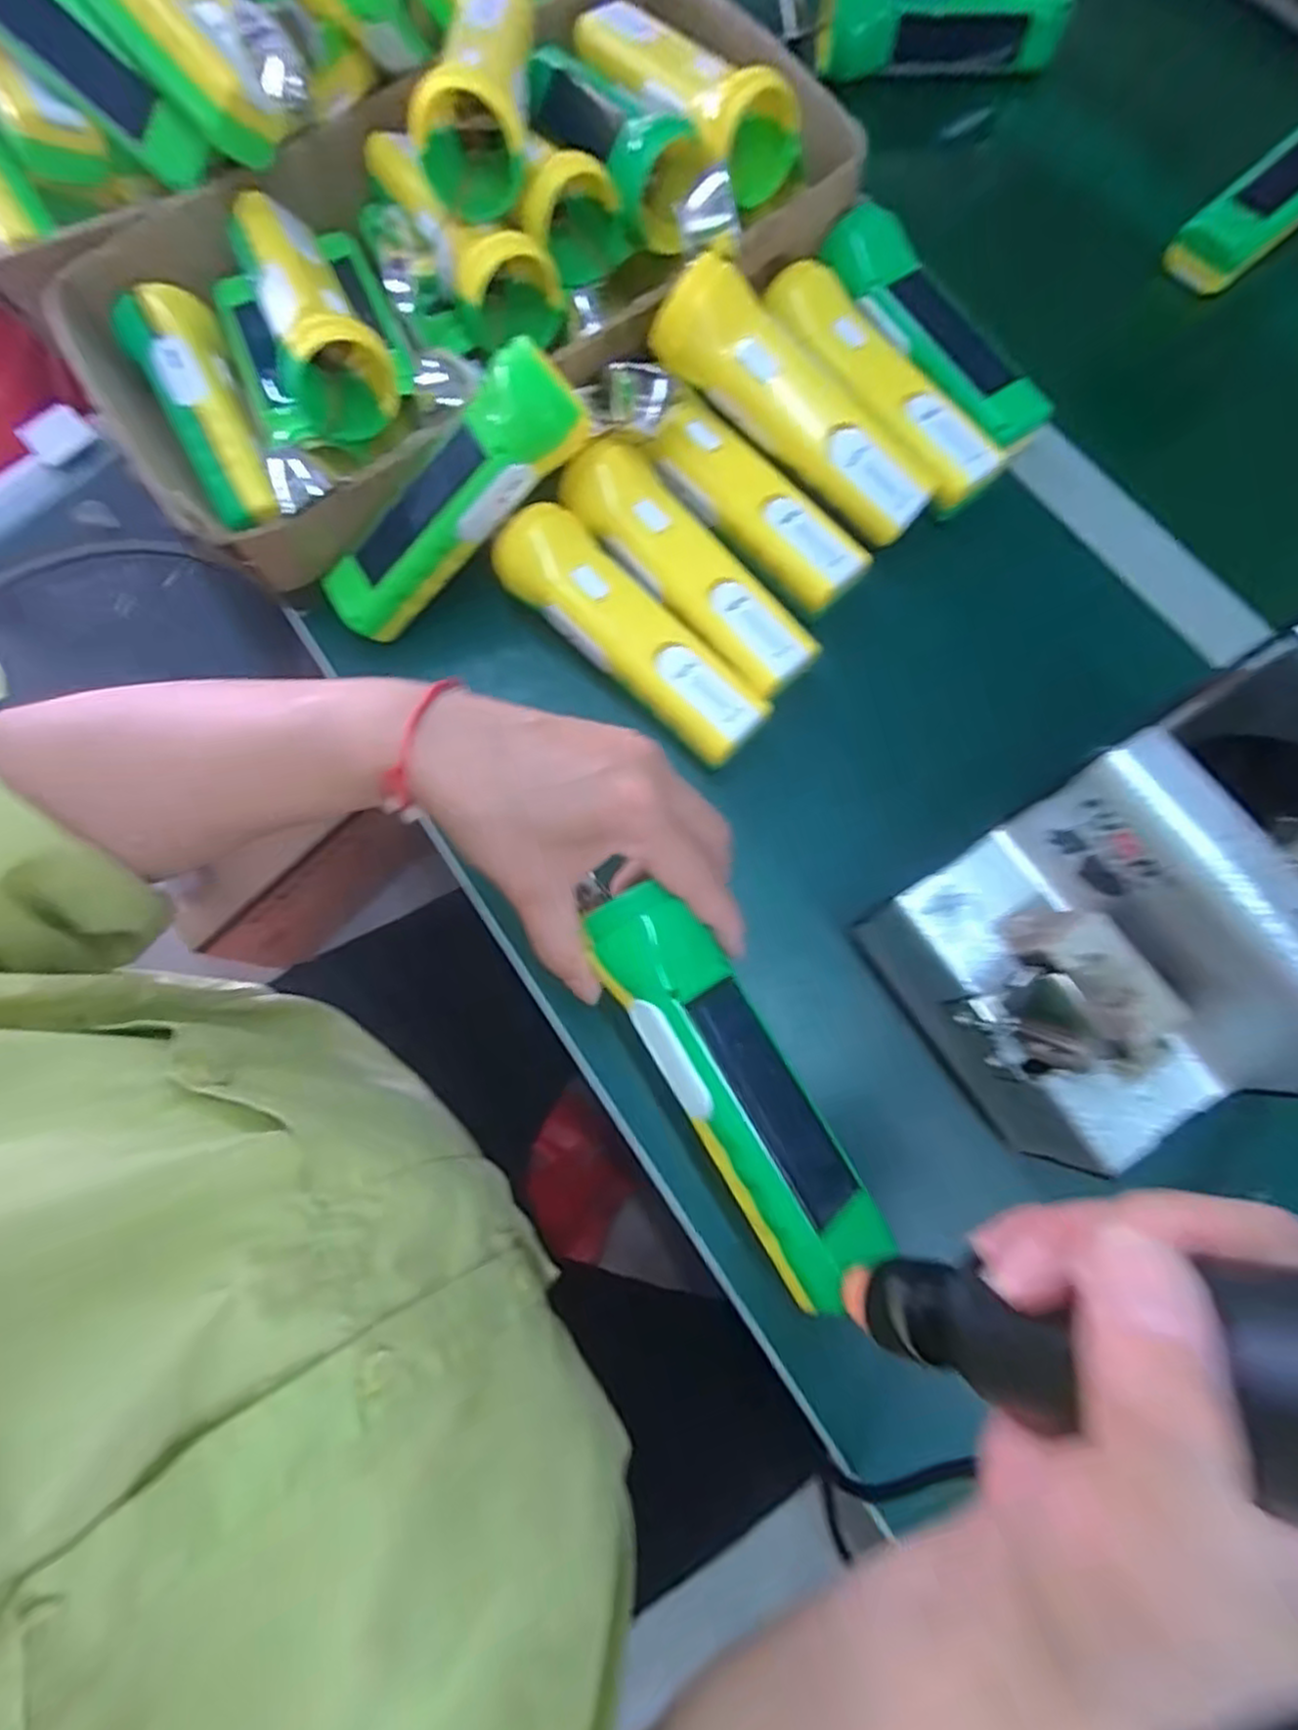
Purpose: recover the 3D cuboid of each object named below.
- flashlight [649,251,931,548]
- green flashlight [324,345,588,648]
[{"bbox_3d":[0.076,-0.235,0.368,0.162,0.038,0.043,36,77,-14],"label":"flashlight"},{"bbox_3d":[-0.102,-0.184,0.365,0.162,0.034,0.041,-37,76,21],"label":"green flashlight"}]

